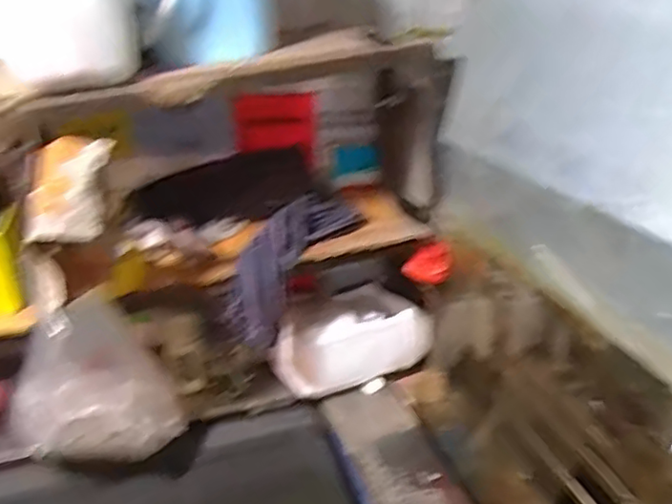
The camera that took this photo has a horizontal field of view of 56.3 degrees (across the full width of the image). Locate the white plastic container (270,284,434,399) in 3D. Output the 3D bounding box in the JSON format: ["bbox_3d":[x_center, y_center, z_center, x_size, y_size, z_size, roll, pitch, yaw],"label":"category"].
[{"bbox_3d":[0.030,0.161,1.124,0.254,0.136,0.121,-16,26,-24],"label":"white plastic container"}]

